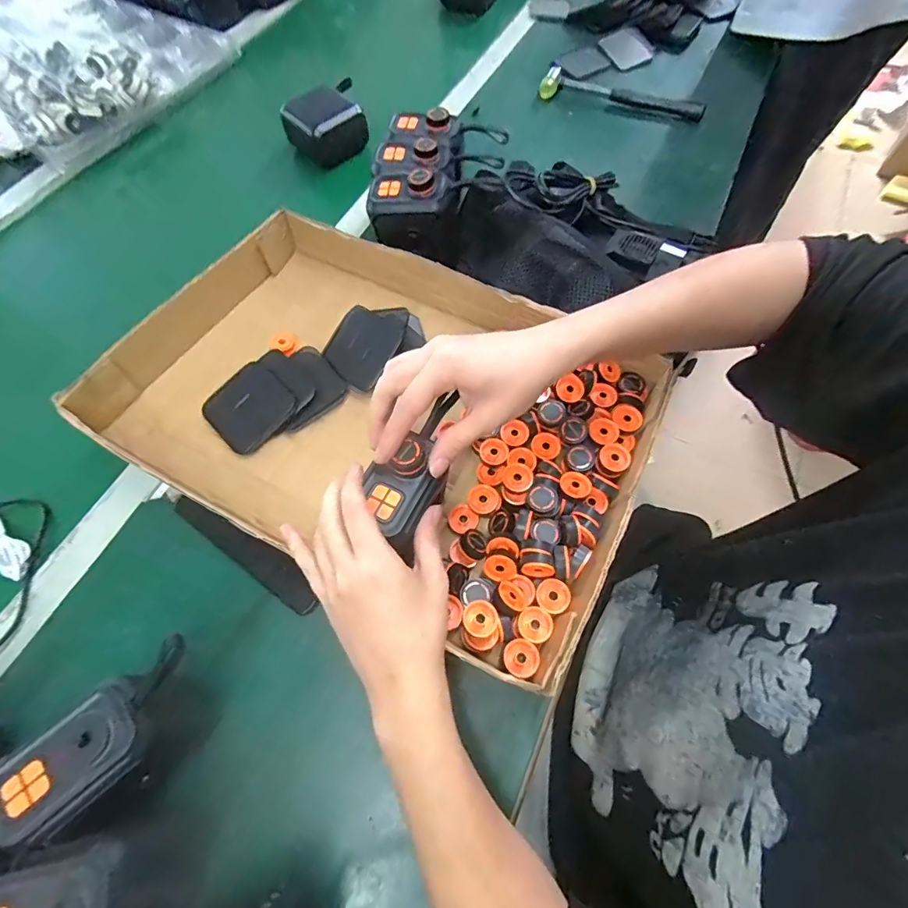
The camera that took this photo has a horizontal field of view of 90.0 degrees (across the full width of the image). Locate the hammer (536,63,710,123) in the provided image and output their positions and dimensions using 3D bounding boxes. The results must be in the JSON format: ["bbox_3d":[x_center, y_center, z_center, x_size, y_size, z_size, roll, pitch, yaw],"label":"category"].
[{"bbox_3d":[0.245,-0.522,0.667,0.235,0.030,0.051,18,67,9],"label":"hammer"}]

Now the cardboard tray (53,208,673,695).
[{"bbox_3d":[-0.067,-0.046,0.424,0.467,0.055,0.315,26,68,12],"label":"cardboard tray"}]

